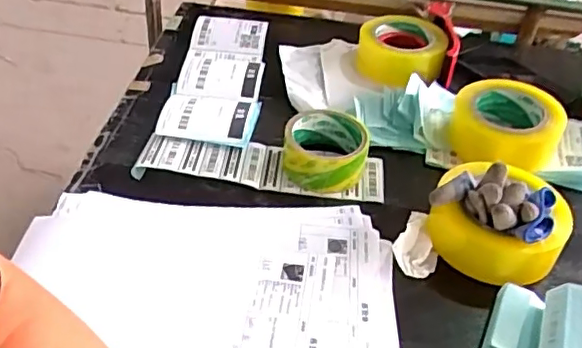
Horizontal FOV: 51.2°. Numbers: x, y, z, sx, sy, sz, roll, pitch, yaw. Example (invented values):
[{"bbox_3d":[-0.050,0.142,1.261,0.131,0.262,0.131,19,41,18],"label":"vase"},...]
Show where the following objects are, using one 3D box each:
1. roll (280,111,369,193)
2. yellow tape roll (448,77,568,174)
[{"bbox_3d":[0.039,-0.027,0.653,0.085,0.040,0.088,3,42,-3],"label":"roll"},{"bbox_3d":[0.251,-0.059,0.704,0.120,0.055,0.120,3,42,-3],"label":"yellow tape roll"}]

